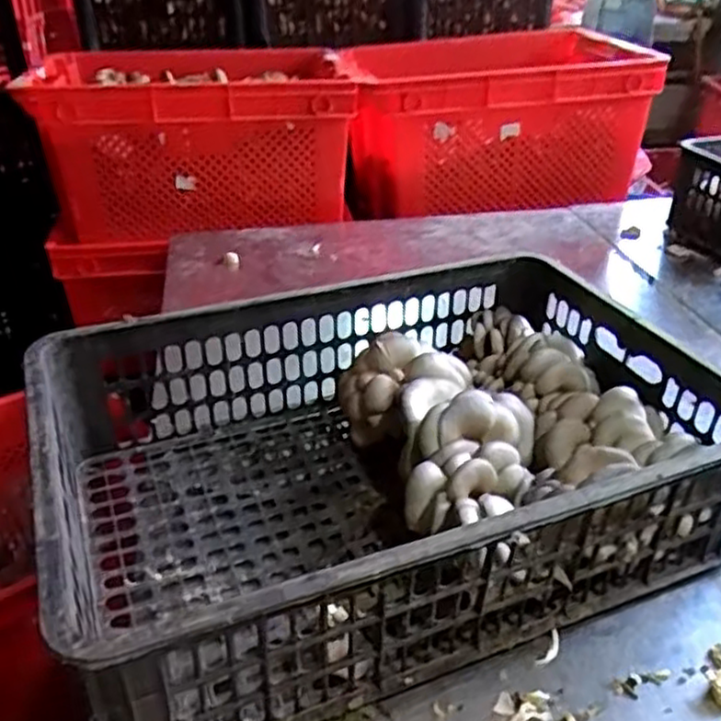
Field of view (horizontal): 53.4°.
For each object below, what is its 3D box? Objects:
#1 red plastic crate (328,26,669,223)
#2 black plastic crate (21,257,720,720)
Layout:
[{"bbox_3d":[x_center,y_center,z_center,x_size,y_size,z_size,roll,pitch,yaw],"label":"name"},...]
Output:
[{"bbox_3d":[0.245,-0.494,1.523,0.591,0.296,0.412,-9,34,-14],"label":"red plastic crate"},{"bbox_3d":[0.025,0.083,0.694,0.598,0.160,0.397,-13,35,-19],"label":"black plastic crate"}]

